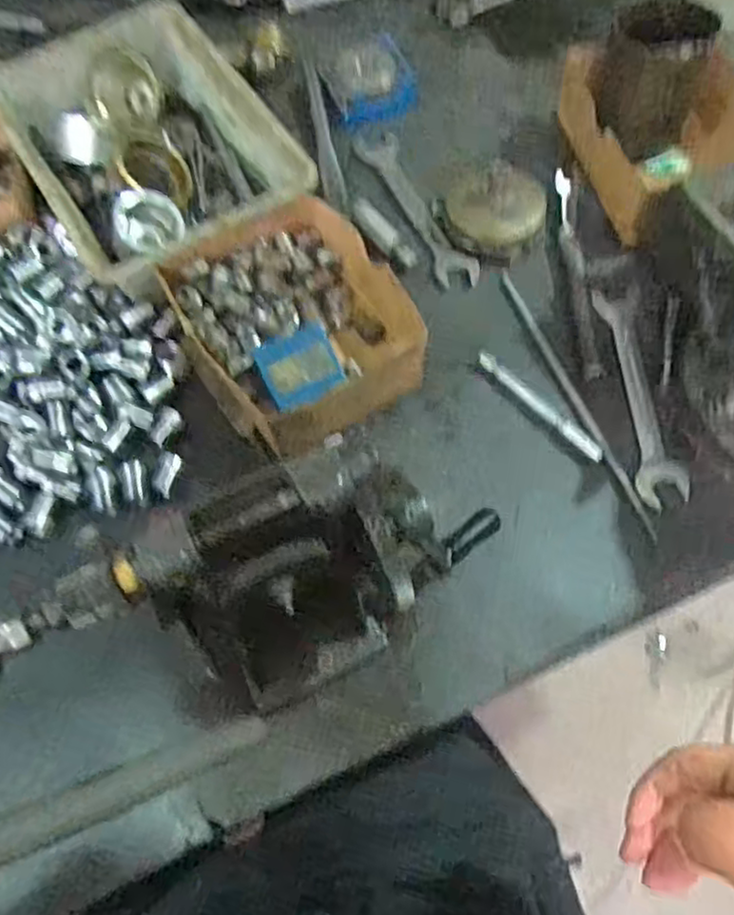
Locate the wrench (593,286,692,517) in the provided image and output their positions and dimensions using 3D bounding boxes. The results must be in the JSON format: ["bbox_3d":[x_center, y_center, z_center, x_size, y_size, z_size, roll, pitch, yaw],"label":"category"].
[{"bbox_3d":[0.188,-0.045,0.495,0.031,0.004,0.168,-3,64,0],"label":"wrench"}]

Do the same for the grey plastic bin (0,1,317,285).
[{"bbox_3d":[-0.170,-0.241,0.558,0.170,0.055,0.238,-31,67,-13],"label":"grey plastic bin"}]

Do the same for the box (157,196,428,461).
[{"bbox_3d":[-0.049,-0.097,0.499,0.147,0.039,0.174,-31,67,-13],"label":"box"}]

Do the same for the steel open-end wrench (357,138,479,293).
[{"bbox_3d":[0.040,-0.199,0.577,0.035,0.006,0.168,-22,65,-9],"label":"steel open-end wrench"}]

